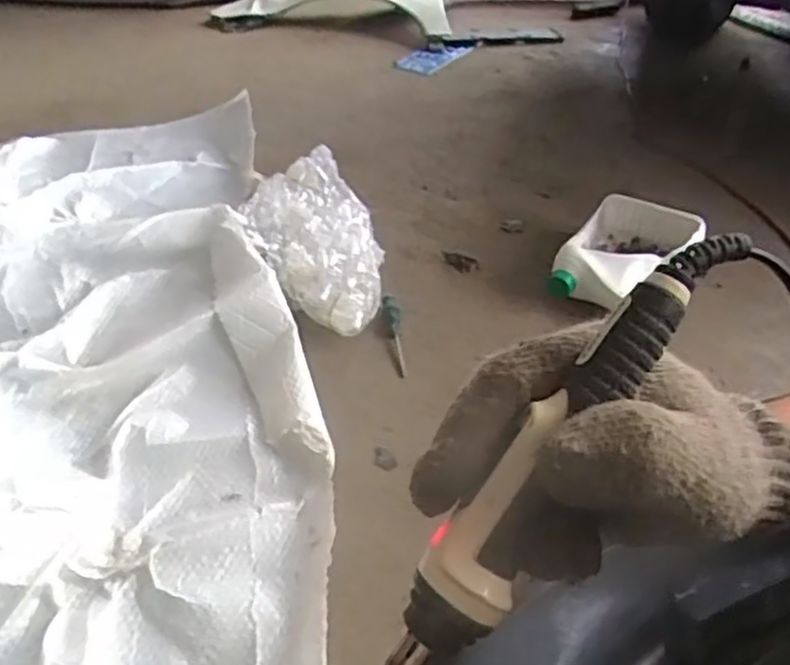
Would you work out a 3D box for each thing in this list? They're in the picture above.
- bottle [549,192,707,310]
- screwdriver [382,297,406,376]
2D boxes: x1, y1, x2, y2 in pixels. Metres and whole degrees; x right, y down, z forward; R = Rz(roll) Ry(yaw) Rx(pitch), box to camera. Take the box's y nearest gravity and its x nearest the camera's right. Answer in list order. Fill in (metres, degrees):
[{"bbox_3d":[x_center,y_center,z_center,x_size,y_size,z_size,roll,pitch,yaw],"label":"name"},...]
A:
[{"bbox_3d":[0.448,-0.146,1.386,0.216,0.129,0.306,22,44,25],"label":"bottle"},{"bbox_3d":[0.000,-0.001,1.242,0.031,0.020,0.180,-2,51,-9],"label":"screwdriver"}]

